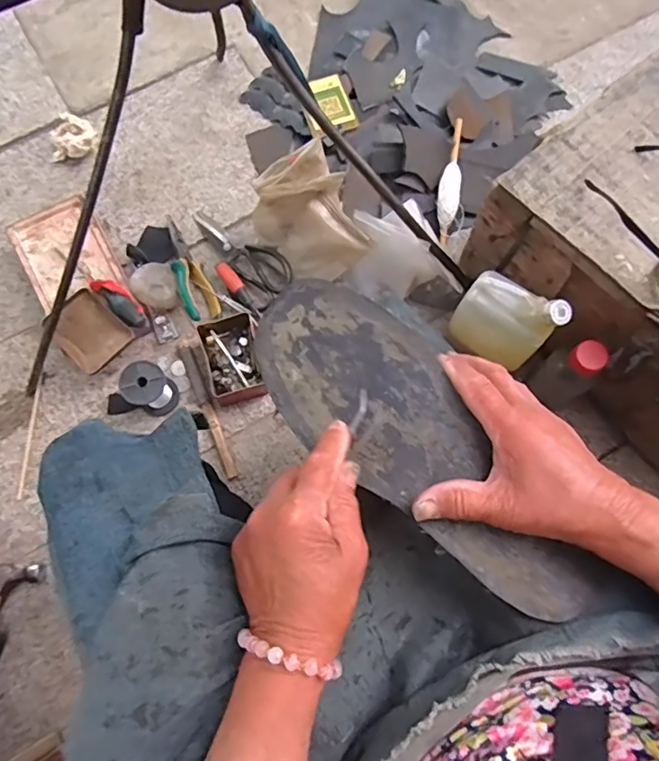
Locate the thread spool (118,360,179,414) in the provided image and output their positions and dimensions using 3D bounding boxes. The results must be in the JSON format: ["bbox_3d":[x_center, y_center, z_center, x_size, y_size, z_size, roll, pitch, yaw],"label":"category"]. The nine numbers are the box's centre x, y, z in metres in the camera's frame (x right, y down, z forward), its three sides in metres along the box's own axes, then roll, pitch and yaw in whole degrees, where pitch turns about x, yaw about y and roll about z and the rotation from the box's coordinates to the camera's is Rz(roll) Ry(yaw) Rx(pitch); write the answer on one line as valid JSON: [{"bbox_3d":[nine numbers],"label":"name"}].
[{"bbox_3d":[-0.249,0.013,0.748,0.052,0.098,0.056,0,75,0],"label":"thread spool"}]

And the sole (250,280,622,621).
[{"bbox_3d":[0.057,0.041,0.363,0.102,0.019,0.282,-40,74,-10],"label":"sole"}]

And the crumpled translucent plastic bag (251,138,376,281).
[{"bbox_3d":[-0.028,-0.227,0.778,0.128,0.125,0.150,-29,77,-8],"label":"crumpled translucent plastic bag"}]

